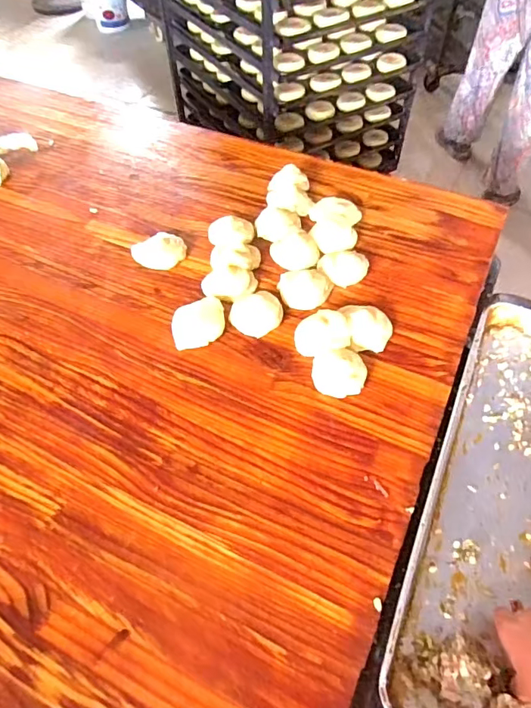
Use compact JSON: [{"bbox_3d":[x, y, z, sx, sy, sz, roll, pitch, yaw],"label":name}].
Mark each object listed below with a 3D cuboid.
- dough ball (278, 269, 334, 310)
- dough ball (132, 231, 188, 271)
[{"bbox_3d":[0.065,-0.112,0.786,0.087,0.036,0.071,6,54,6],"label":"dough ball"},{"bbox_3d":[-0.185,-0.181,0.836,0.089,0.035,0.058,-18,56,-12],"label":"dough ball"}]

